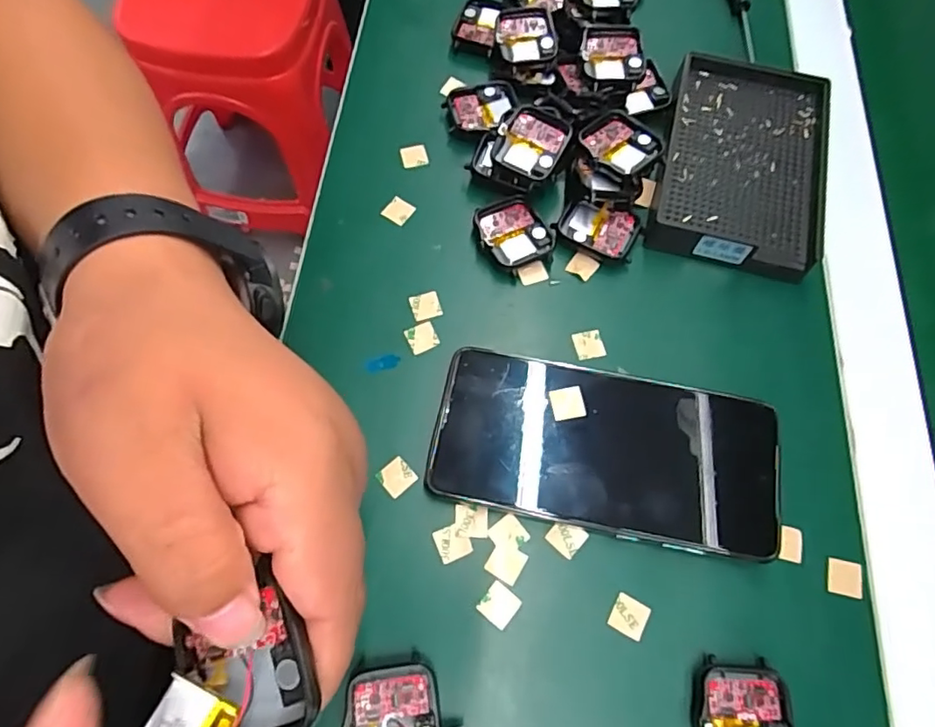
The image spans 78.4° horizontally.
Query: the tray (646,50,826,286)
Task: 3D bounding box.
[{"bbox_3d":[0.165,-0.121,0.343,0.094,0.019,0.137,16,69,6],"label":"tray"}]

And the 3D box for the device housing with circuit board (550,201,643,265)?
[{"bbox_3d":[0.074,-0.076,0.330,0.044,0.009,0.034,18,69,7],"label":"device housing with circuit board"}]

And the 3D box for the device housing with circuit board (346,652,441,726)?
[{"bbox_3d":[-0.030,0.149,0.236,0.037,0.014,0.044,-9,68,-4],"label":"device housing with circuit board"}]

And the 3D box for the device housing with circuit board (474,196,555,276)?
[{"bbox_3d":[0.025,-0.074,0.329,0.038,0.013,0.043,-31,72,-12],"label":"device housing with circuit board"}]

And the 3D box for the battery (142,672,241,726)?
[{"bbox_3d":[-0.073,0.094,0.147,0.020,0.004,0.019,25,70,9],"label":"battery"}]

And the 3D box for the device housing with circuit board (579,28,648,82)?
[{"bbox_3d":[0.087,-0.186,0.344,0.038,0.007,0.043,5,68,2],"label":"device housing with circuit board"}]

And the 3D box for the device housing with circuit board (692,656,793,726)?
[{"bbox_3d":[0.114,0.150,0.238,0.039,0.010,0.047,3,68,0],"label":"device housing with circuit board"}]

